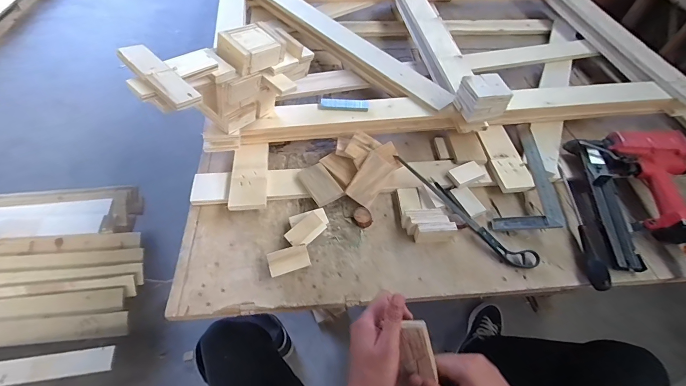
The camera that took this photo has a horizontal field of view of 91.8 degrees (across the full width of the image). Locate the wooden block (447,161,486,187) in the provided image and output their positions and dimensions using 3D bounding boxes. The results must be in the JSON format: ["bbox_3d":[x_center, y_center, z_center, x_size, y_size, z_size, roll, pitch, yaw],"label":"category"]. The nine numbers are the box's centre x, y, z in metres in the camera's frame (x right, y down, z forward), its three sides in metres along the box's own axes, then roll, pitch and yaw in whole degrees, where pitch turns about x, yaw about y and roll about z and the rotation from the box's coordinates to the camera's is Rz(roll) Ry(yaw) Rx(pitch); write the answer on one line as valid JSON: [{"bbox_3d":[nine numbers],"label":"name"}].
[{"bbox_3d":[0.267,-0.042,0.714,0.080,0.010,0.048,-23,59,-18],"label":"wooden block"}]

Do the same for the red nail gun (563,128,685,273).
[{"bbox_3d":[0.638,0.005,0.641,0.288,0.080,0.308,4,54,0],"label":"red nail gun"}]

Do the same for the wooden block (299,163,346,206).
[{"bbox_3d":[-0.045,-0.019,0.686,0.060,0.009,0.094,-28,68,-19],"label":"wooden block"}]

